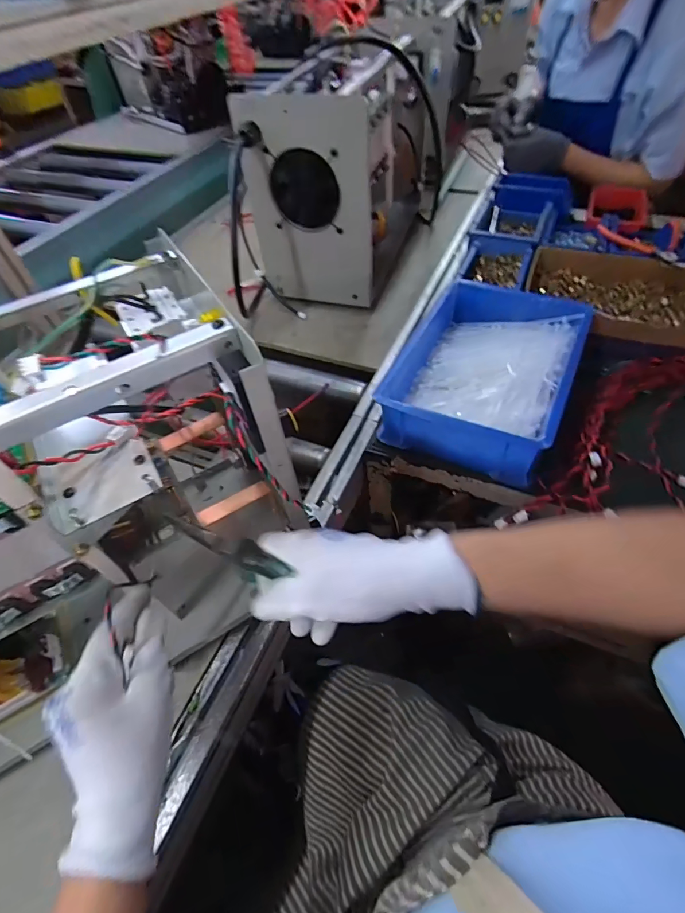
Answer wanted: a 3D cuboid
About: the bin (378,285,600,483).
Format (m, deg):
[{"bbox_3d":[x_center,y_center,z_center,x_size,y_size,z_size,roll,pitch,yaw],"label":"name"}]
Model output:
[{"bbox_3d":[0.198,-0.124,0.581,0.203,0.070,0.308,21,57,19],"label":"bin"}]

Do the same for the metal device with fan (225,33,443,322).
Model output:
[{"bbox_3d":[0.039,-0.547,0.804,0.213,0.343,0.500,19,56,18],"label":"metal device with fan"}]

